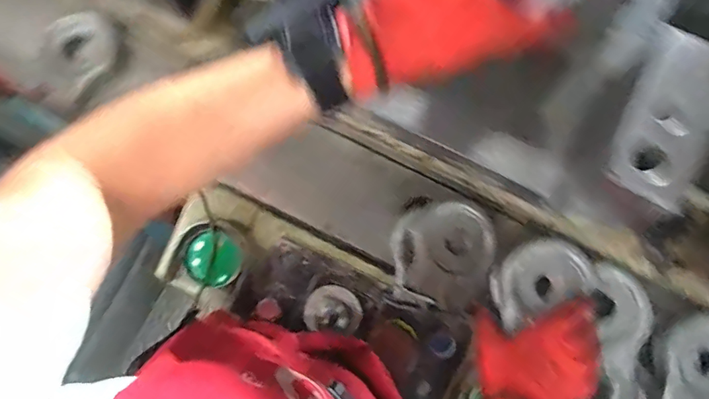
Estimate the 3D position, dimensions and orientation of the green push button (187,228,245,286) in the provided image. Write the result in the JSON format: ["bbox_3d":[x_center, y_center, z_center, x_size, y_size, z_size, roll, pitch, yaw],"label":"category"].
[{"bbox_3d":[-0.165,0.073,0.585,0.064,0.034,0.068,0,80,0],"label":"green push button"}]

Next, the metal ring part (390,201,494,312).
[{"bbox_3d":[0.098,0.061,0.557,0.109,0.056,0.119,9,80,2],"label":"metal ring part"}]

